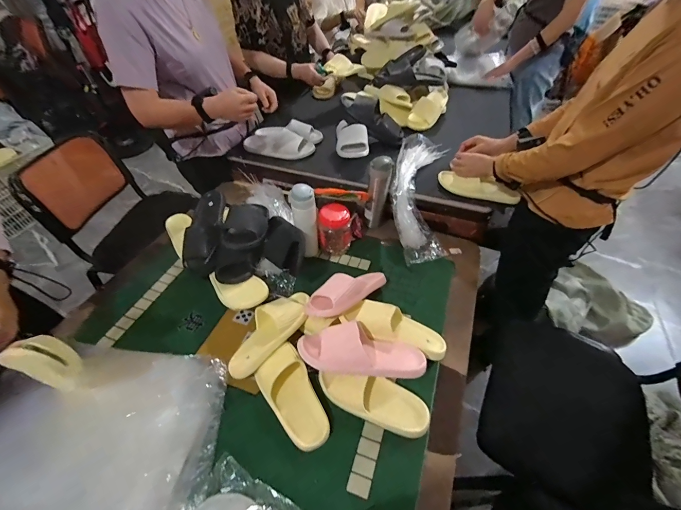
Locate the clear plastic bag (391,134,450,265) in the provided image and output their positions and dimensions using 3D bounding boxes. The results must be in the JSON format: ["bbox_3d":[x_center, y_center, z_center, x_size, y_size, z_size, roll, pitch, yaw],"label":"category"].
[{"bbox_3d":[0.253,-0.197,1.011,0.208,0.062,0.503,25,61,-18],"label":"clear plastic bag"}]

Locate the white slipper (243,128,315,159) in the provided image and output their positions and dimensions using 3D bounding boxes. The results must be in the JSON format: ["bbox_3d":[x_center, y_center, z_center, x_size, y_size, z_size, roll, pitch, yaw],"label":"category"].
[{"bbox_3d":[-0.227,-0.415,1.150,0.259,0.072,0.095,8,48,9],"label":"white slipper"}]

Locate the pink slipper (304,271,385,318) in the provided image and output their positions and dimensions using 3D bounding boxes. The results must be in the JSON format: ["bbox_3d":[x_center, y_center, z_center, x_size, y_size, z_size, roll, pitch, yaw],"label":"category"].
[{"bbox_3d":[0.024,0.080,0.765,0.235,0.069,0.088,-21,47,-42],"label":"pink slipper"}]

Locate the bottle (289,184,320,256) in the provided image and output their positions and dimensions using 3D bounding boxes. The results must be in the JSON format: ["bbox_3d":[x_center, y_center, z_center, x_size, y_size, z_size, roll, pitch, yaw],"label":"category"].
[{"bbox_3d":[-0.098,-0.083,0.875,0.068,0.224,0.059,-7,48,-5],"label":"bottle"}]

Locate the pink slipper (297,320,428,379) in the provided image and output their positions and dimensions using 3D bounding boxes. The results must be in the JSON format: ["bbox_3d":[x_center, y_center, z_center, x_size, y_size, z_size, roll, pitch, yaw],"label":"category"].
[{"bbox_3d":[0.045,0.195,0.650,0.260,0.076,0.112,0,48,2],"label":"pink slipper"}]

